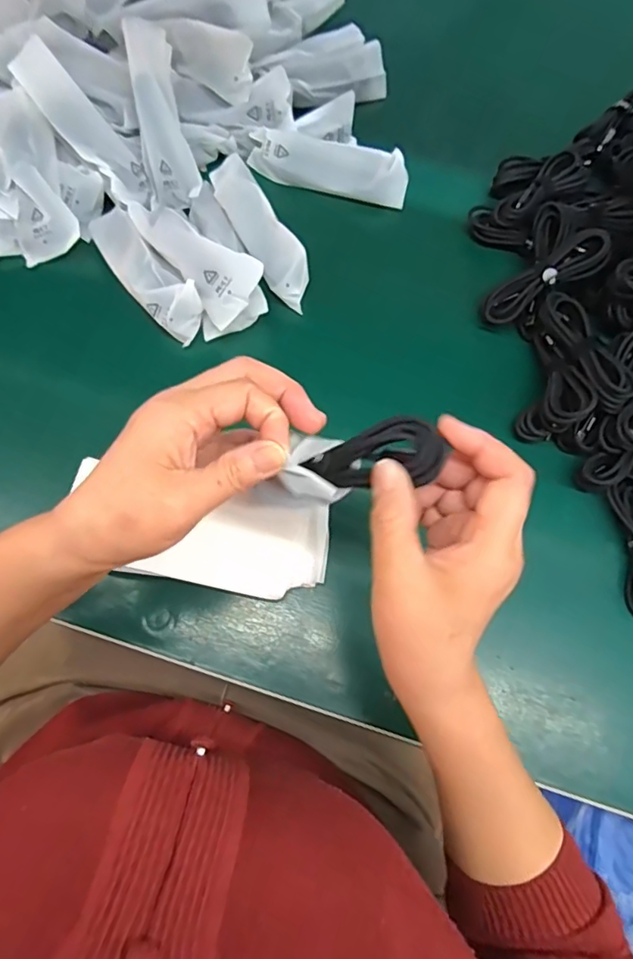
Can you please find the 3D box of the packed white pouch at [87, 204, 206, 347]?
[{"bbox_3d":[-0.151,-0.183,0.456,0.046,0.031,0.150,-38,78,-12],"label":"packed white pouch"}]

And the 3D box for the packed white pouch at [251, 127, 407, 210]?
[{"bbox_3d":[0.011,-0.294,0.502,0.150,0.046,0.018,10,38,0],"label":"packed white pouch"}]

